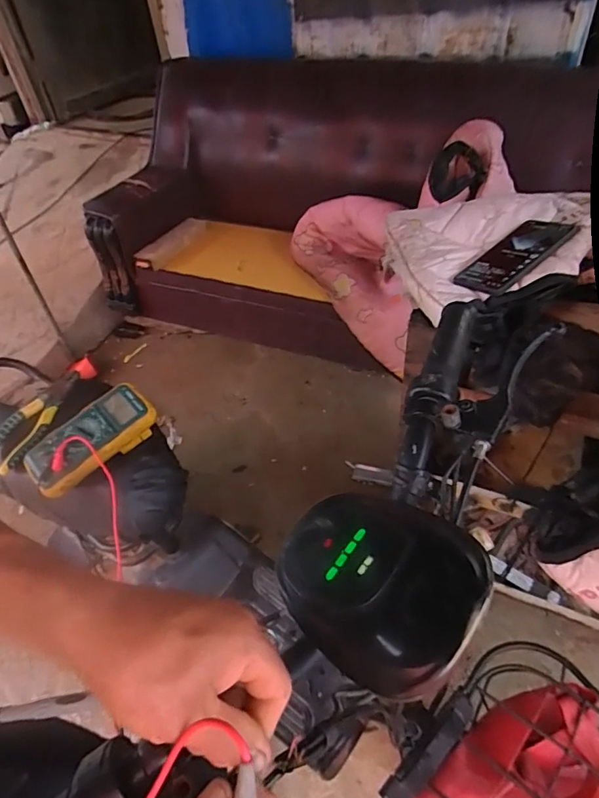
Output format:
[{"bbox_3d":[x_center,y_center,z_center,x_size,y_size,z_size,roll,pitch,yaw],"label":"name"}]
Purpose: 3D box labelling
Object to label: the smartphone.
[{"bbox_3d":[0.291,-0.196,0.653,0.171,0.013,0.089,-37,40,-16],"label":"smartphone"}]

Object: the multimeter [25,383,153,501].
[{"bbox_3d":[-0.311,0.057,0.721,0.190,0.045,0.098,-32,53,-22],"label":"multimeter"}]

